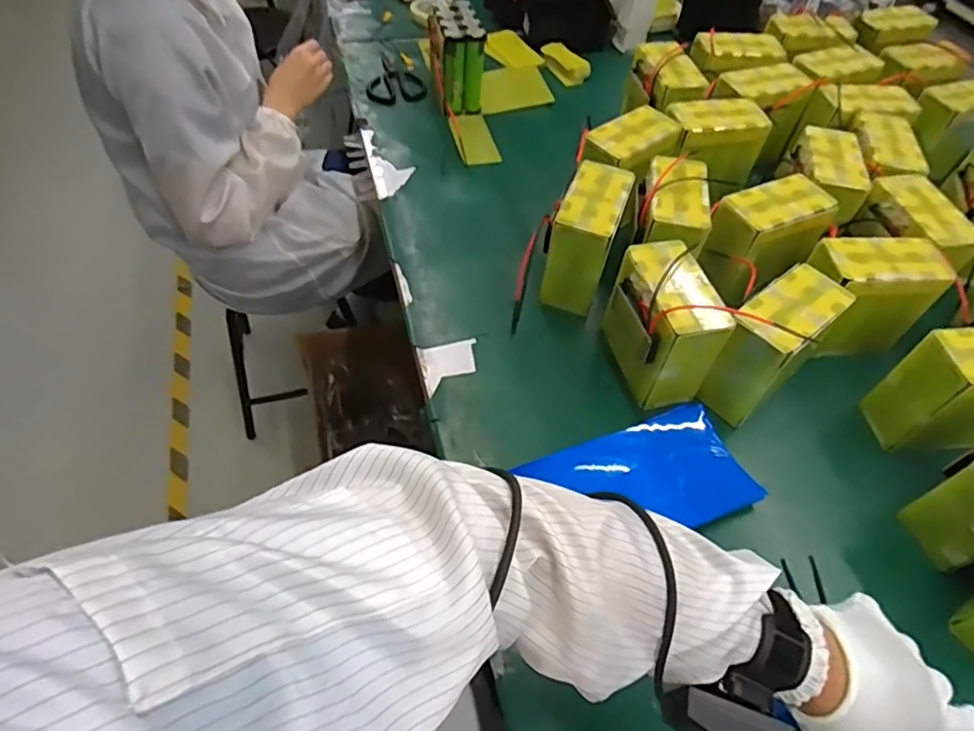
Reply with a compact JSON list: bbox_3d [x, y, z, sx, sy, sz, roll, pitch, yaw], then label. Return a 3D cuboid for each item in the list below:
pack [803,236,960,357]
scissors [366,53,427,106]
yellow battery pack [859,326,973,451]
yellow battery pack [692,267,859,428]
[{"bbox_3d":[0.465,-0.084,0.738,0.140,0.130,0.091,-7,54,-9],"label":"pack"},{"bbox_3d":[-0.176,-0.546,1.124,0.109,0.016,0.146,-7,54,-8],"label":"scissors"},{"bbox_3d":[0.534,0.029,0.657,0.142,0.130,0.085,-2,54,-5],"label":"yellow battery pack"},{"bbox_3d":[0.330,-0.026,0.686,0.141,0.130,0.074,-34,62,-25],"label":"yellow battery pack"}]

